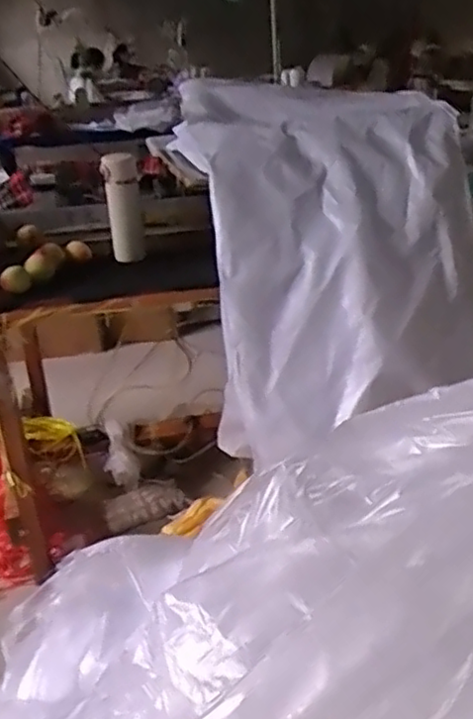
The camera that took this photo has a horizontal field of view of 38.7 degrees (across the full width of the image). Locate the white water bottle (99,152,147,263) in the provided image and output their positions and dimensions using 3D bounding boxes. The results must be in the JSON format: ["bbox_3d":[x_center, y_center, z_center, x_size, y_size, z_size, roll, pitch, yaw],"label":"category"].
[{"bbox_3d":[-0.233,-0.310,1.400,0.073,0.218,0.065,-8,26,-10],"label":"white water bottle"}]

